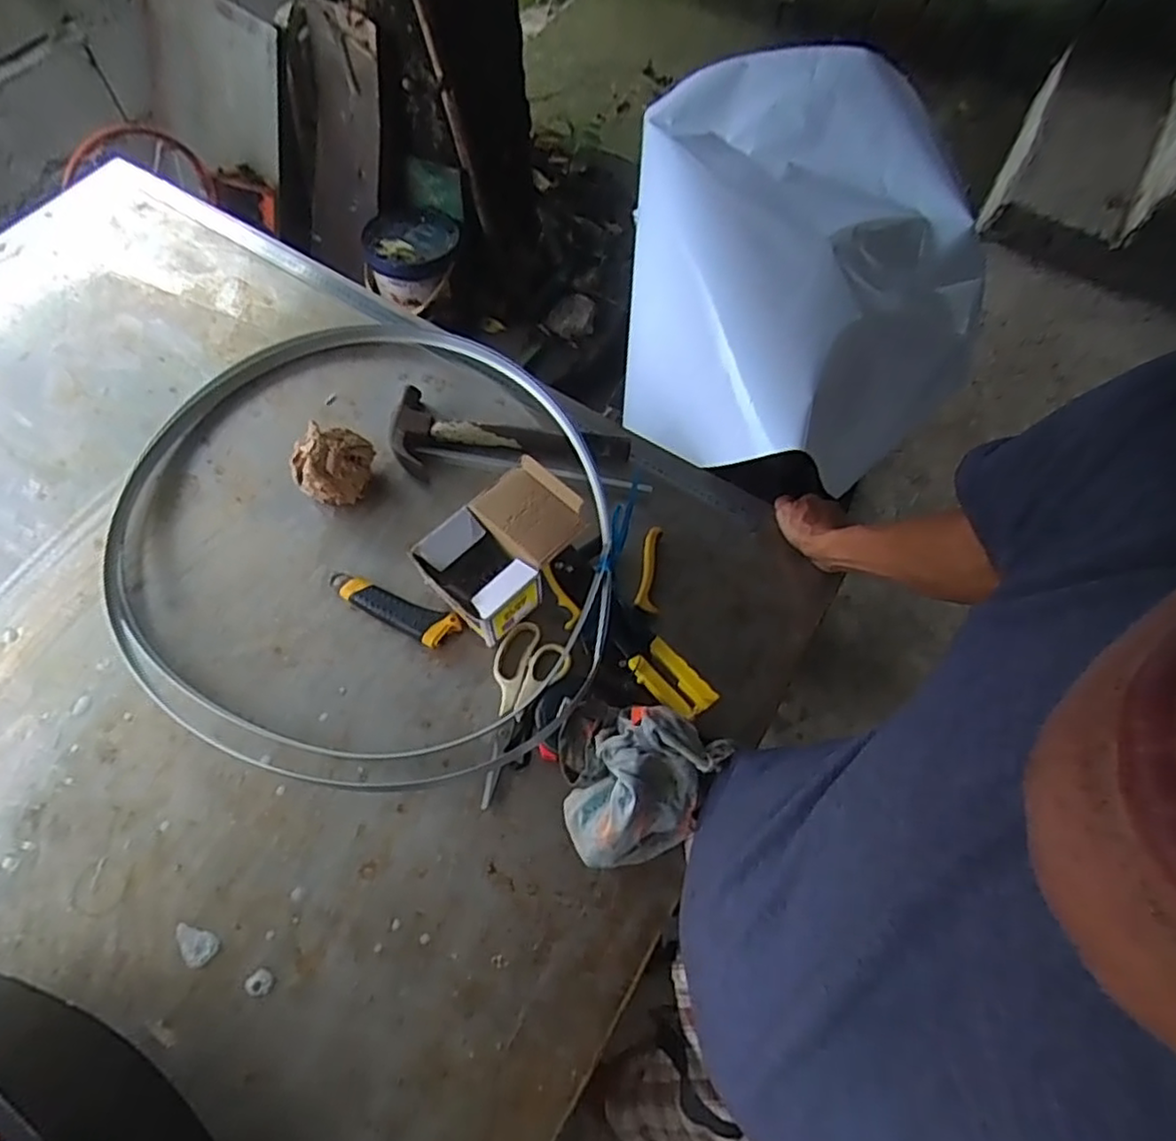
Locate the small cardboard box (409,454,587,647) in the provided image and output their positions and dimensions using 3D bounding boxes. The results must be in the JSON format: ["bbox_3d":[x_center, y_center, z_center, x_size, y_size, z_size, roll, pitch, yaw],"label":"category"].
[{"bbox_3d":[-0.087,-0.020,0.726,0.115,0.081,0.170,41,70,15],"label":"small cardboard box"}]

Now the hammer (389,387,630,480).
[{"bbox_3d":[-0.099,-0.147,0.817,0.284,0.026,0.106,14,65,4],"label":"hammer"}]

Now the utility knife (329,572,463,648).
[{"bbox_3d":[-0.213,0.042,0.732,0.152,0.018,0.039,22,66,7],"label":"utility knife"}]

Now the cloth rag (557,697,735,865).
[{"bbox_3d":[0.042,0.204,0.624,0.155,0.093,0.140,16,65,4],"label":"cloth rag"}]

